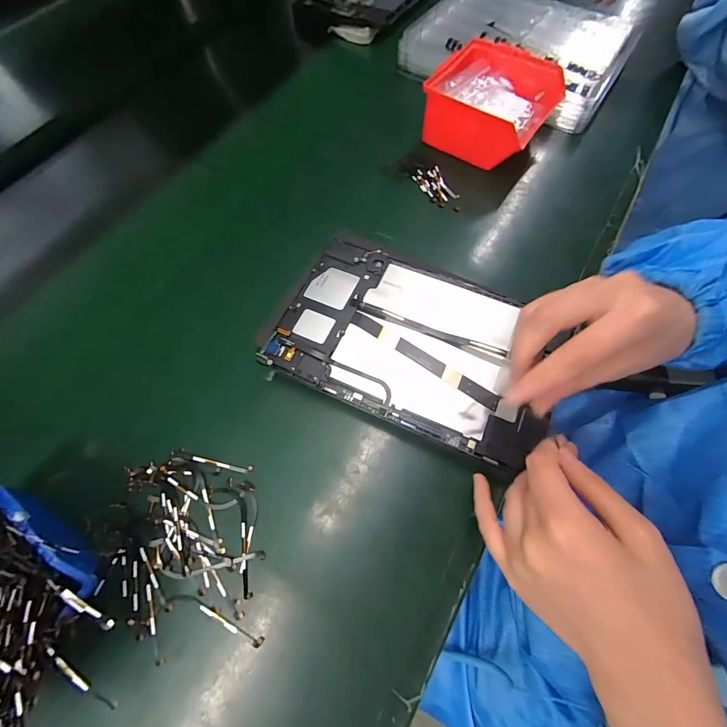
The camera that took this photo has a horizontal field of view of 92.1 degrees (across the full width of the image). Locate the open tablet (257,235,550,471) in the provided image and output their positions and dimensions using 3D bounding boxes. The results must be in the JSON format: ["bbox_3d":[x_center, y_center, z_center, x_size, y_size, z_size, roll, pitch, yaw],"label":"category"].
[{"bbox_3d":[0.042,-0.023,0.311,0.230,0.015,0.152,23,69,10],"label":"open tablet"}]

